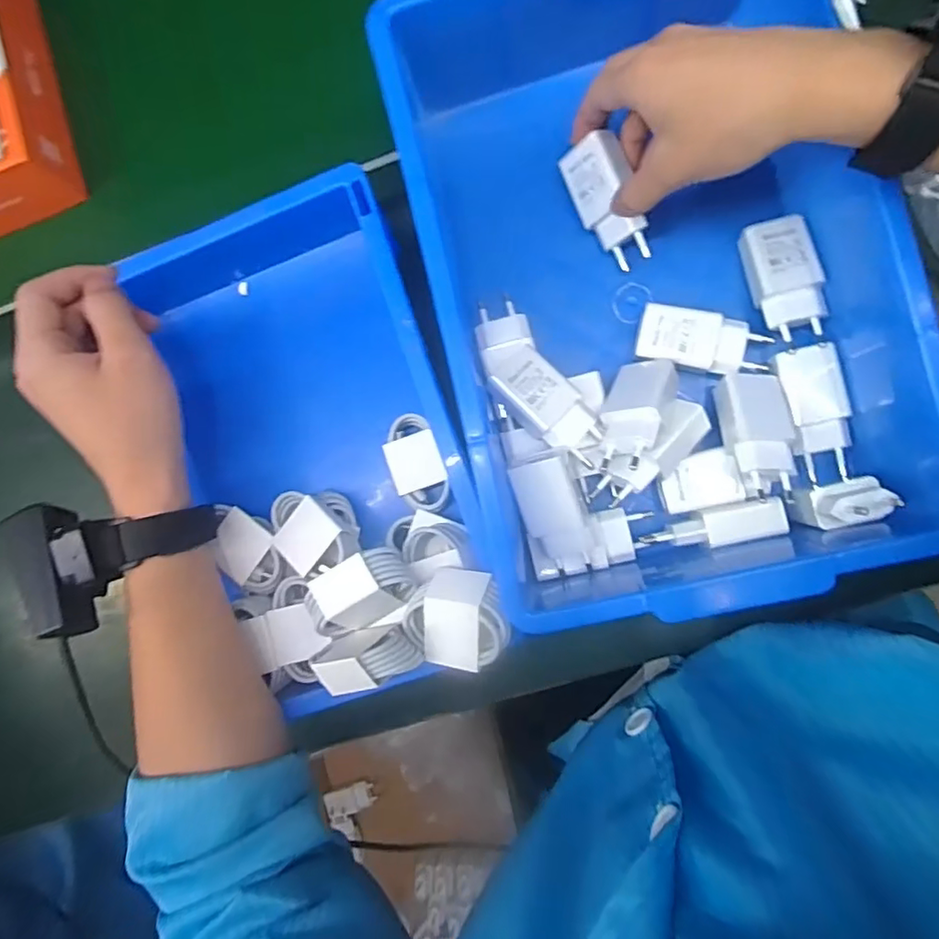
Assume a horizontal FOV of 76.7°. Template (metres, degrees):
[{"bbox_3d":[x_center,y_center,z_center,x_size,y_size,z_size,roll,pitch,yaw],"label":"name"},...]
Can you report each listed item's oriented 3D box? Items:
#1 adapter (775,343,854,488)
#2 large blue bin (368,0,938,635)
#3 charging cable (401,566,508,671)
[{"bbox_3d":[0.218,-0.035,0.370,0.036,0.016,0.083,-12,84,8],"label":"adapter"},{"bbox_3d":[0.105,-0.112,0.353,0.238,0.104,0.360,-13,84,8],"label":"large blue bin"},{"bbox_3d":[-0.008,0.085,0.338,0.061,0.019,0.054,2,86,9],"label":"charging cable"}]

